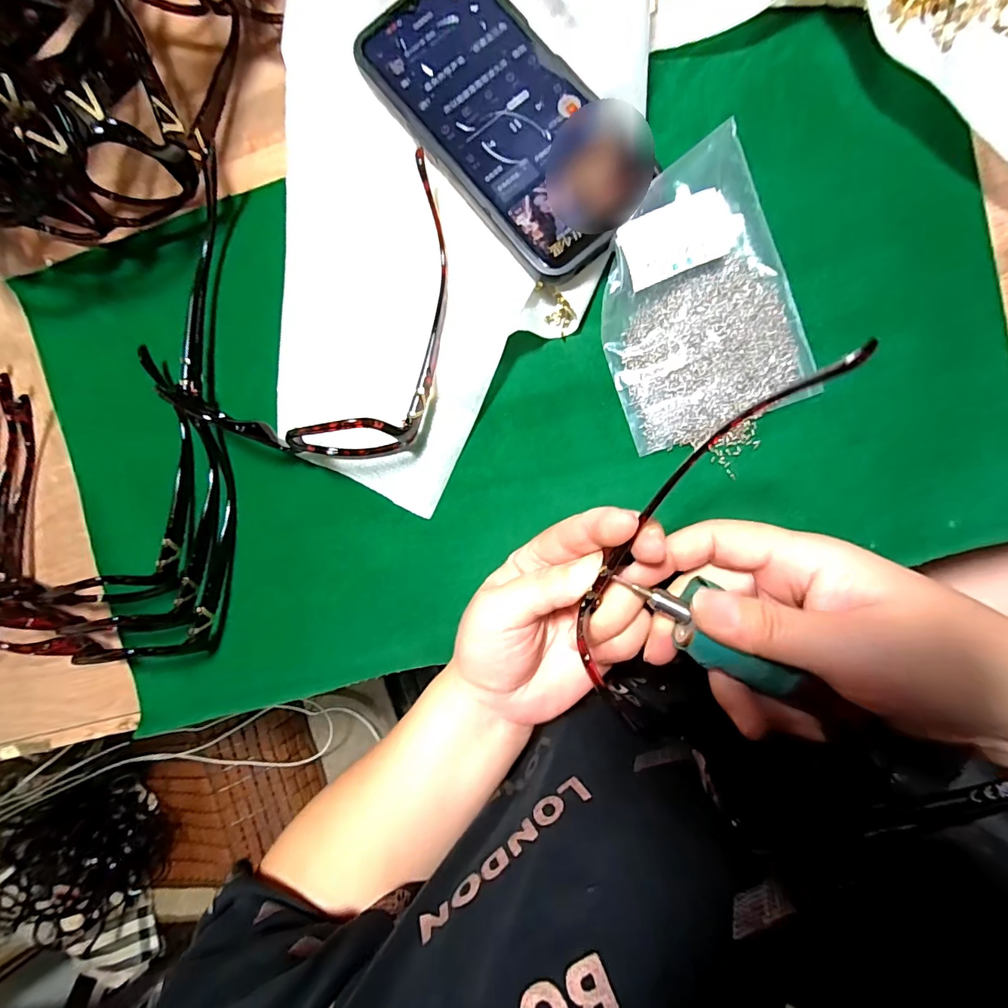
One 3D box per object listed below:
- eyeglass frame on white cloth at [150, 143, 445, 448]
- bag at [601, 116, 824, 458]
[{"bbox_3d":[-0.108,-0.102,0.256,0.152,0.036,0.147,7,95,8],"label":"eyeglass frame on white cloth"},{"bbox_3d":[0.094,-0.099,0.234,0.091,0.024,0.126,-20,91,9],"label":"bag"}]

